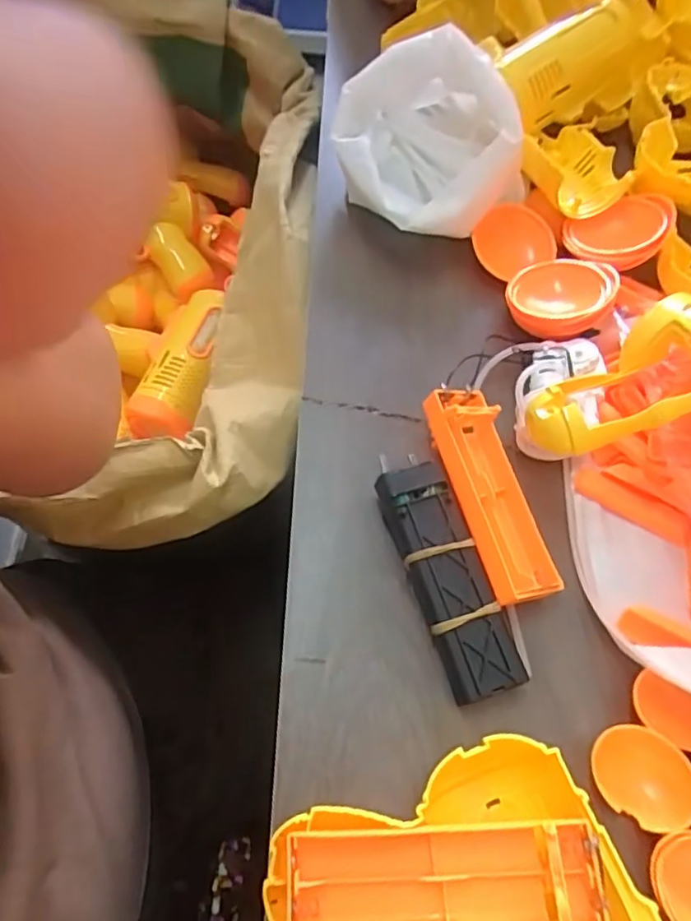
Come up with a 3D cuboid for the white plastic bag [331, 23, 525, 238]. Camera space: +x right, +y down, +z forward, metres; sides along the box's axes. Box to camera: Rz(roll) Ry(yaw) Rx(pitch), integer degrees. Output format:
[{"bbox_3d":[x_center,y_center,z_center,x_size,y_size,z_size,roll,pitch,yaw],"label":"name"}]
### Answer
[{"bbox_3d":[0.051,-0.201,0.387,0.108,0.070,0.116,-23,66,-15],"label":"white plastic bag"}]

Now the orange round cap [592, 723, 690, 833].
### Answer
[{"bbox_3d":[0.124,0.131,0.251,0.042,0.011,0.035,19,63,6],"label":"orange round cap"}]

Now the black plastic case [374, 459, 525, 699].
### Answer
[{"bbox_3d":[0.047,0.055,0.285,0.032,0.025,0.107,-17,65,-12],"label":"black plastic case"}]

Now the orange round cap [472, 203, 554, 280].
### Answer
[{"bbox_3d":[0.107,-0.141,0.387,0.055,0.014,0.045,-26,67,-16],"label":"orange round cap"}]

